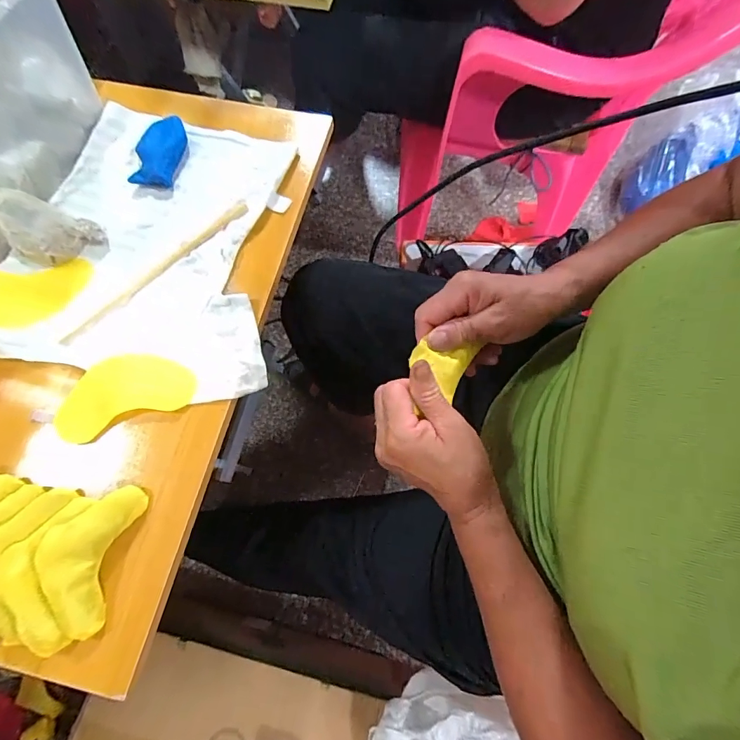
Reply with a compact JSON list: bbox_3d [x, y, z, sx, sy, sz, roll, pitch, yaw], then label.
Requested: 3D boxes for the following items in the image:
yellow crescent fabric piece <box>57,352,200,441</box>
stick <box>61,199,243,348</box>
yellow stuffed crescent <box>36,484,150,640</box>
[{"bbox_3d":[-0.226,0.016,0.370,0.118,0.012,0.068,-21,71,-7],"label":"yellow crescent fabric piece"},{"bbox_3d":[-0.216,-0.102,0.409,0.224,0.010,0.010,-42,75,-14],"label":"stick"},{"bbox_3d":[-0.223,0.145,0.316,0.050,0.037,0.107,11,70,4],"label":"yellow stuffed crescent"}]

